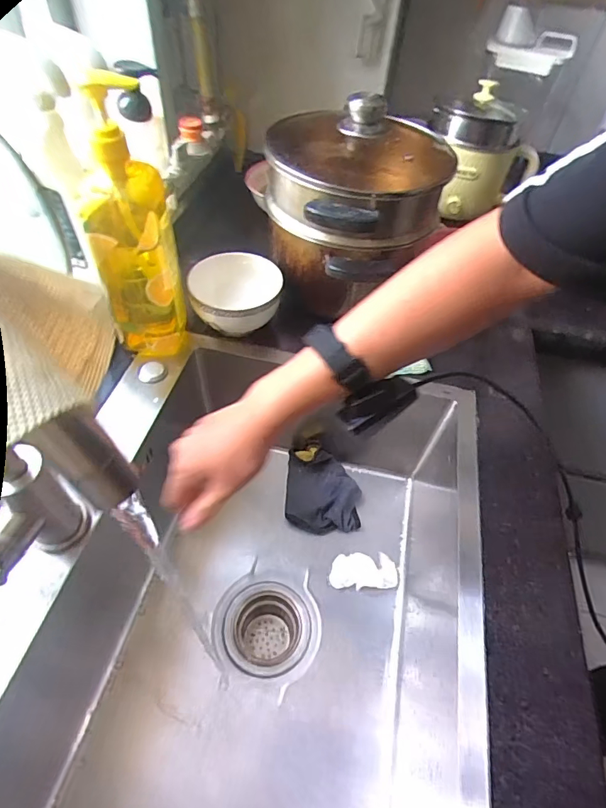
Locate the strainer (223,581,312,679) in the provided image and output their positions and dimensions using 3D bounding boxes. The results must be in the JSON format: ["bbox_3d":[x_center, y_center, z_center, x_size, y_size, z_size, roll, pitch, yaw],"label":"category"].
[{"bbox_3d":[-0.048,0.300,0.589,0.106,0.057,0.108,3,51,-3],"label":"strainer"}]

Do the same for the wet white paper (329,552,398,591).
[{"bbox_3d":[0.083,0.229,0.611,0.088,0.011,0.047,1,51,-5],"label":"wet white paper"}]

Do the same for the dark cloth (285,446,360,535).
[{"bbox_3d":[0.029,0.130,0.674,0.107,0.031,0.122,4,51,-3],"label":"dark cloth"}]

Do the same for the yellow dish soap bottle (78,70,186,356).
[{"bbox_3d":[-0.192,-0.186,0.495,0.090,0.281,0.086,-12,53,-14],"label":"yellow dish soap bottle"}]

